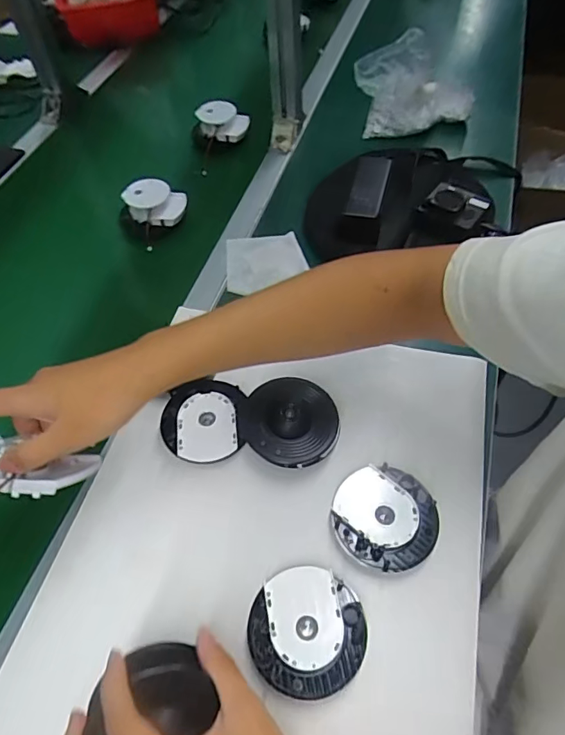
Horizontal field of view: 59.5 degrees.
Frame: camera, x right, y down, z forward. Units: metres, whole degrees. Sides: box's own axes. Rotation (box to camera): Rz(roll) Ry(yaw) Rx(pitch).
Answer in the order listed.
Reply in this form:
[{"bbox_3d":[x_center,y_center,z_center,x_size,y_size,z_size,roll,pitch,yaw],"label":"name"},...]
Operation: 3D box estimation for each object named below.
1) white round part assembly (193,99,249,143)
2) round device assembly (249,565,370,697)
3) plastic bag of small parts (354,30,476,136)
[{"bbox_3d":[-0.101,-0.413,0.827,0.089,0.044,0.046,1,56,4],"label":"white round part assembly"},{"bbox_3d":[0.021,0.224,0.421,0.094,0.038,0.093,-2,56,2],"label":"round device assembly"},{"bbox_3d":[0.216,-0.455,0.792,0.190,0.130,0.062,-12,56,-5],"label":"plastic bag of small parts"}]

